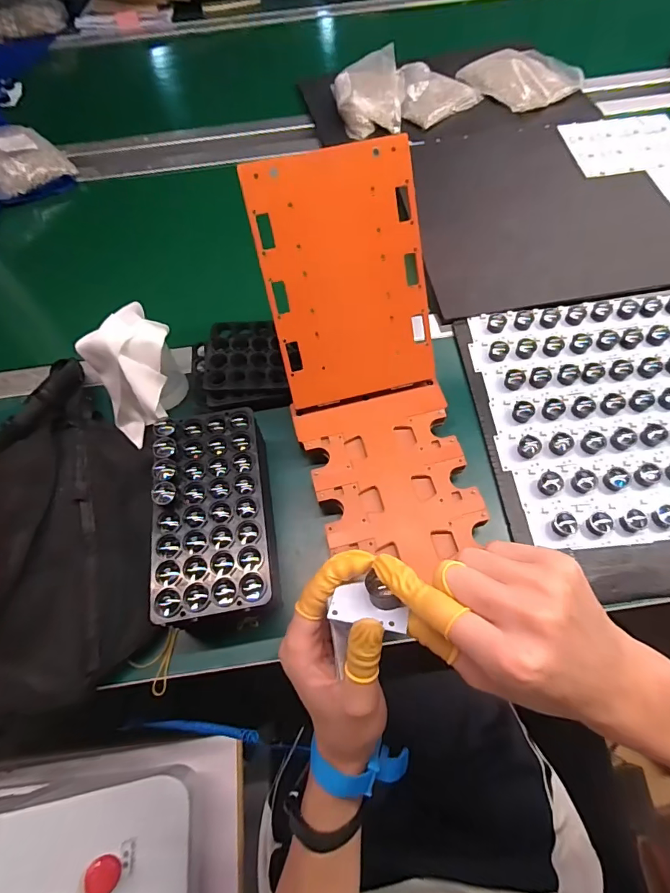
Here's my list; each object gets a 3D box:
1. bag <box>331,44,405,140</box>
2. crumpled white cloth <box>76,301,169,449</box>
[{"bbox_3d":[0.058,-0.628,0.774,0.124,0.056,0.174,4,64,5],"label":"bag"},{"bbox_3d":[-0.217,-0.082,0.478,0.103,0.098,0.111,-34,67,-13],"label":"crumpled white cloth"}]

